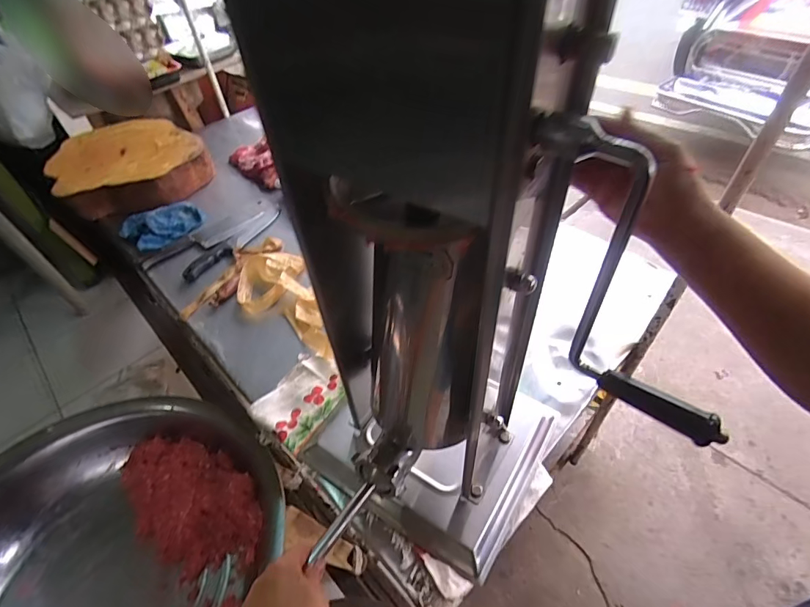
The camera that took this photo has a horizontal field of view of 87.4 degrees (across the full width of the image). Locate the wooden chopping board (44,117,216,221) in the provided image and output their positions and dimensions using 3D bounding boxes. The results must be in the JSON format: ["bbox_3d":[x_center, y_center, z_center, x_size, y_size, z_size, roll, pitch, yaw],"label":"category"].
[{"bbox_3d":[-0.770,-0.391,1.215,0.394,0.130,0.325,-31,52,-21],"label":"wooden chopping board"}]

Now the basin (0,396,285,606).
[{"bbox_3d":[-0.516,0.457,0.718,0.538,0.185,0.588,-3,48,3],"label":"basin"}]

